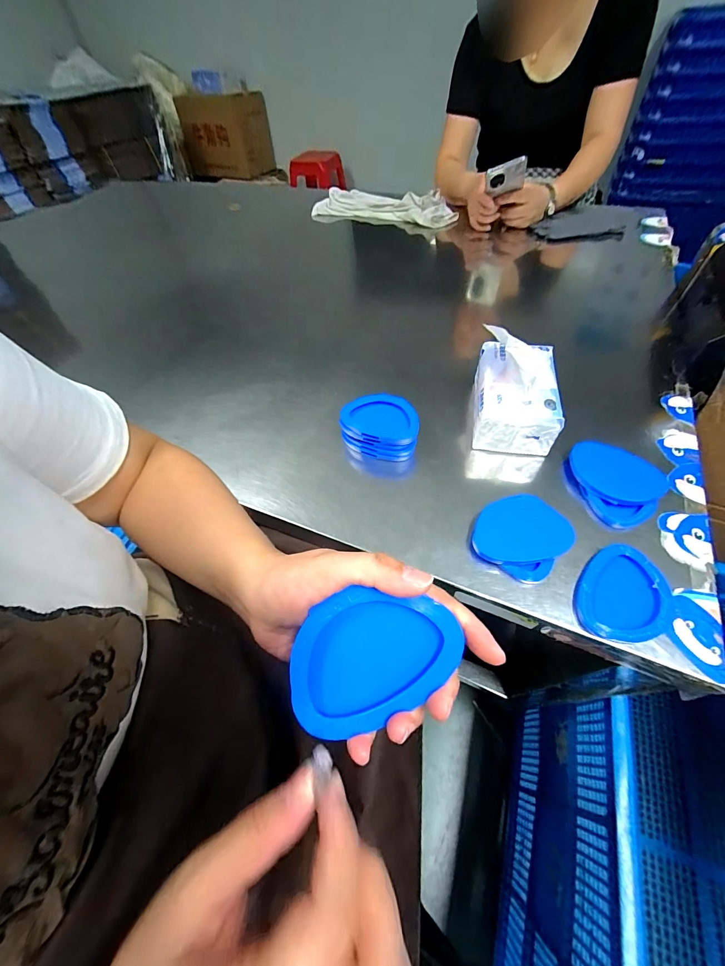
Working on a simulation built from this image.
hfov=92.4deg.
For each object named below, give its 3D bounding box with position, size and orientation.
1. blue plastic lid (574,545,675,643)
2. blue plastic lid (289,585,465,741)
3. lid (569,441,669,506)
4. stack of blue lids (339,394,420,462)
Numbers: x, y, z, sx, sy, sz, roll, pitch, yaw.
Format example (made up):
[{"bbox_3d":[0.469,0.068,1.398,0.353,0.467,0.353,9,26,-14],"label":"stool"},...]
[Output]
[{"bbox_3d":[0.241,0.104,0.321,0.072,0.014,0.091,33,63,25],"label":"blue plastic lid"},{"bbox_3d":[0.002,0.091,0.187,0.094,0.012,0.065,-30,77,3],"label":"blue plastic lid"},{"bbox_3d":[0.277,-0.010,0.383,0.092,0.018,0.062,32,63,25],"label":"lid"},{"bbox_3d":[0.024,-0.071,0.447,0.099,0.049,0.069,12,56,13],"label":"stack of blue lids"}]

